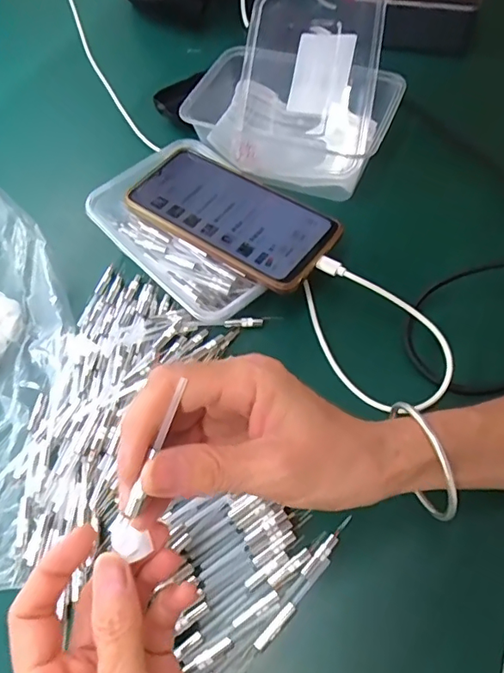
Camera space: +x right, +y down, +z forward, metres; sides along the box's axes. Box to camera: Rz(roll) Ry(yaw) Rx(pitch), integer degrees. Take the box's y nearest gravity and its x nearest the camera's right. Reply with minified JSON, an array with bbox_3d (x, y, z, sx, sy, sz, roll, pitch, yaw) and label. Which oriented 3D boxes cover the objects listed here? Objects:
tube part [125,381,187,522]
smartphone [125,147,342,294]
[{"bbox_3d":[-0.039,0.046,0.211,0.005,0.004,0.055,17,78,14],"label":"tube part"},{"bbox_3d":[-0.016,-0.095,0.398,0.165,0.007,0.078,32,64,22],"label":"smartphone"}]

